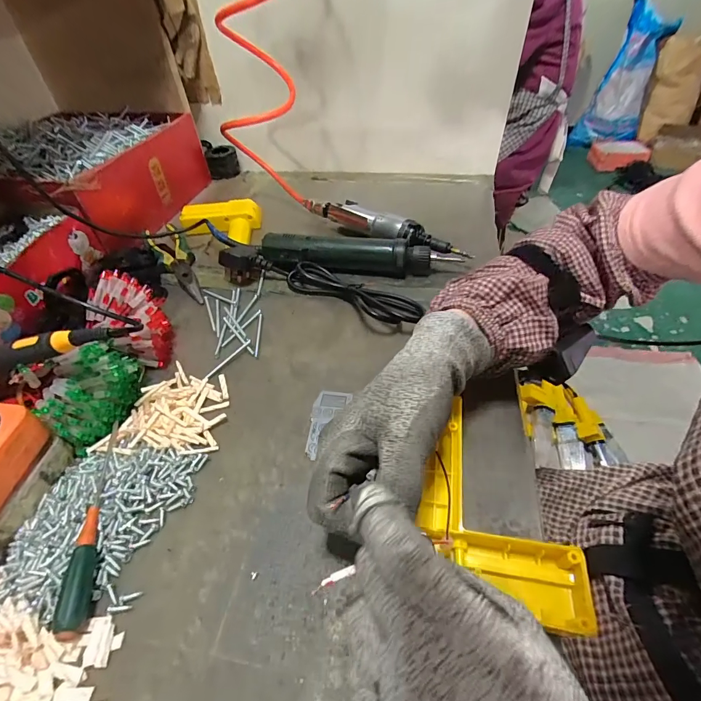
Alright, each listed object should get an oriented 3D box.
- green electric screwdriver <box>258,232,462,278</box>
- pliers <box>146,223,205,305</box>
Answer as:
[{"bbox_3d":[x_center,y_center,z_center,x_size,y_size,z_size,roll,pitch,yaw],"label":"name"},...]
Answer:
[{"bbox_3d":[0.009,-0.118,0.469,0.249,0.038,0.038,5,47,8],"label":"green electric screwdriver"},{"bbox_3d":[-0.229,-0.121,0.497,0.042,0.025,0.188,-26,50,-21],"label":"pliers"}]

